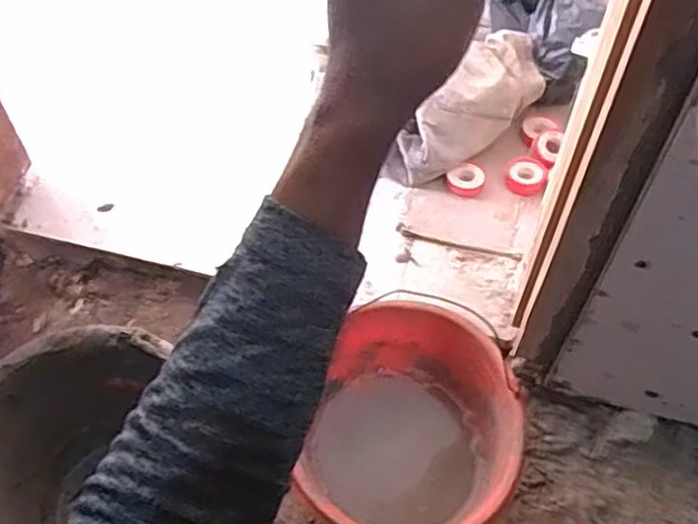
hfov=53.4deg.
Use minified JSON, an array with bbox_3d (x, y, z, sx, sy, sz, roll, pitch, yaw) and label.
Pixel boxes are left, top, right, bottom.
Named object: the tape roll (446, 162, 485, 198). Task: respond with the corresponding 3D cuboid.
[{"bbox_3d":[0.164,-0.118,0.978,0.052,0.018,0.054,1,53,-1],"label":"tape roll"}]

